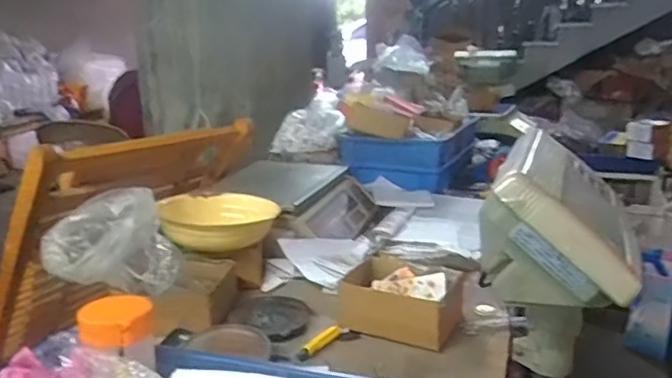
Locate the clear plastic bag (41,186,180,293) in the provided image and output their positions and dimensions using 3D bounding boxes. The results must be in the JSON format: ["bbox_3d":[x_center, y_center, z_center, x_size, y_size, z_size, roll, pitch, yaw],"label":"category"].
[{"bbox_3d":[-0.309,0.075,0.810,0.168,0.106,0.128,-7,16,-18],"label":"clear plastic bag"}]

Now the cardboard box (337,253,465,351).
[{"bbox_3d":[0.096,0.152,0.835,0.165,0.067,0.132,3,16,18],"label":"cardboard box"}]

